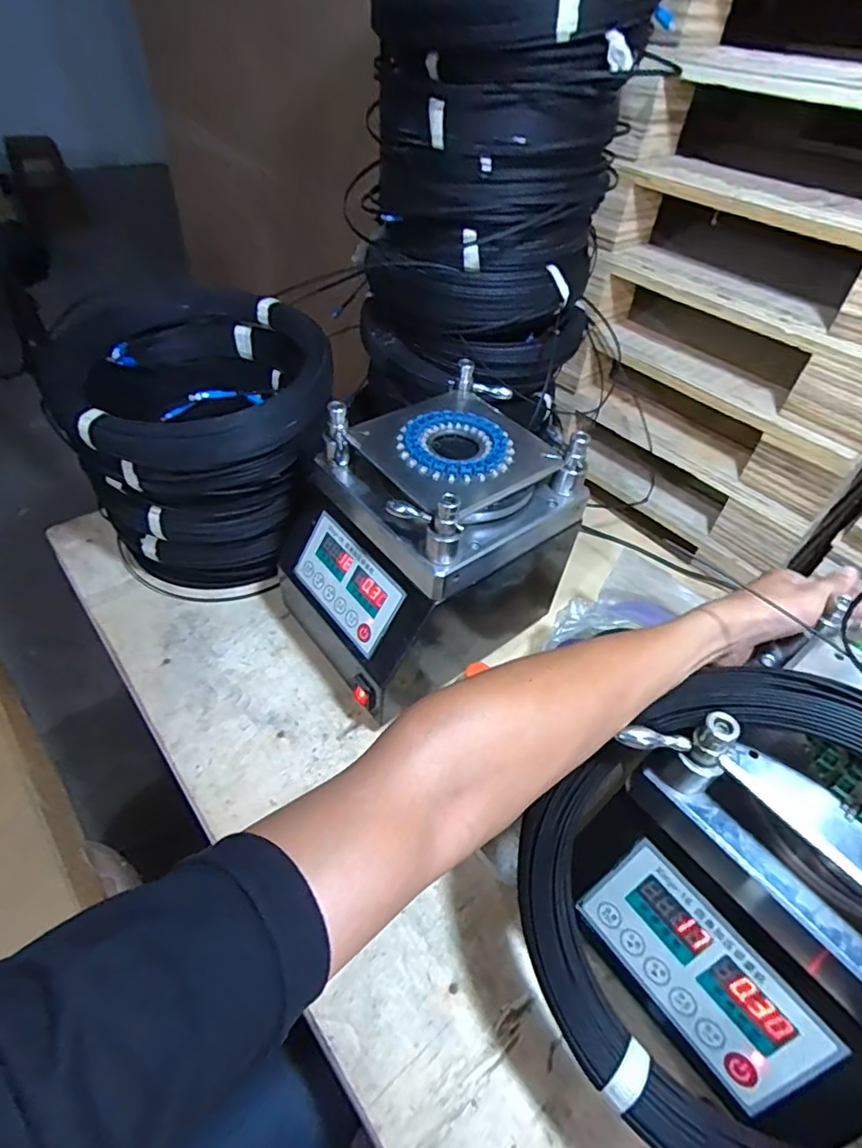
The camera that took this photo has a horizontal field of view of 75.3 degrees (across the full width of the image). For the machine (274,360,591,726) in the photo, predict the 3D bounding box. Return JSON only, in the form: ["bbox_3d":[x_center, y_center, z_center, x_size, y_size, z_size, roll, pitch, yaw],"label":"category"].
[{"bbox_3d":[-0.013,-0.037,0.663,0.281,0.279,0.236,-29,55,-27],"label":"machine"}]

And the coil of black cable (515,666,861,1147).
[{"bbox_3d":[0.210,0.220,0.331,0.287,0.302,0.057,47,15,26],"label":"coil of black cable"}]

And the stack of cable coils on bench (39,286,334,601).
[{"bbox_3d":[-0.293,-0.163,0.749,0.295,0.285,0.304,-21,52,-22],"label":"stack of cable coils on bench"}]

